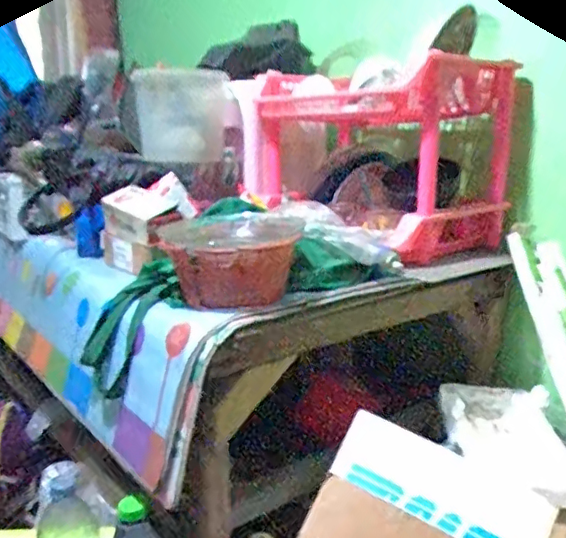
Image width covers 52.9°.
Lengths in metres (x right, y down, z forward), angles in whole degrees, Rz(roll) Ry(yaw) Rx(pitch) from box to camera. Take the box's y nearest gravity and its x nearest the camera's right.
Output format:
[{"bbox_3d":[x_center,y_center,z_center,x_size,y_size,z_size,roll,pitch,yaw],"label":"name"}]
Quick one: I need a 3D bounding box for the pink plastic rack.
[{"bbox_3d":[0.183,-0.229,1.178,0.323,0.332,0.472,-11,17,-38],"label":"pink plastic rack"}]

